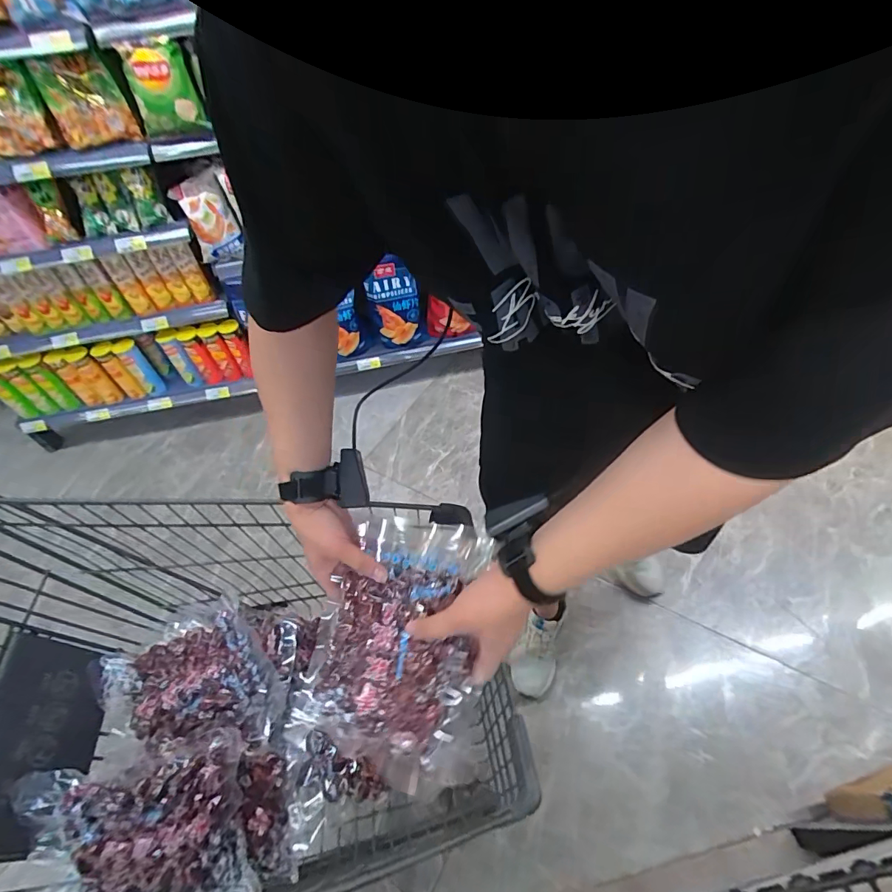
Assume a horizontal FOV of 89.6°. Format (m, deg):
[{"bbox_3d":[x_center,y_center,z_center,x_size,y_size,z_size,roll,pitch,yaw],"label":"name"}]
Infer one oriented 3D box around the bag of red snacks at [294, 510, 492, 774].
[{"bbox_3d":[-0.048,0.190,0.486,0.168,0.087,0.230,14,53,16],"label":"bag of red snacks"}]

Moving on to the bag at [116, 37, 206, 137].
[{"bbox_3d":[-0.662,-0.837,1.050,0.135,0.154,0.051,-24,53,-14],"label":"bag"}]

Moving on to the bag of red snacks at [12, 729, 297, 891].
[{"bbox_3d":[-0.336,0.459,0.542,0.266,0.088,0.187,-5,85,-9],"label":"bag of red snacks"}]

